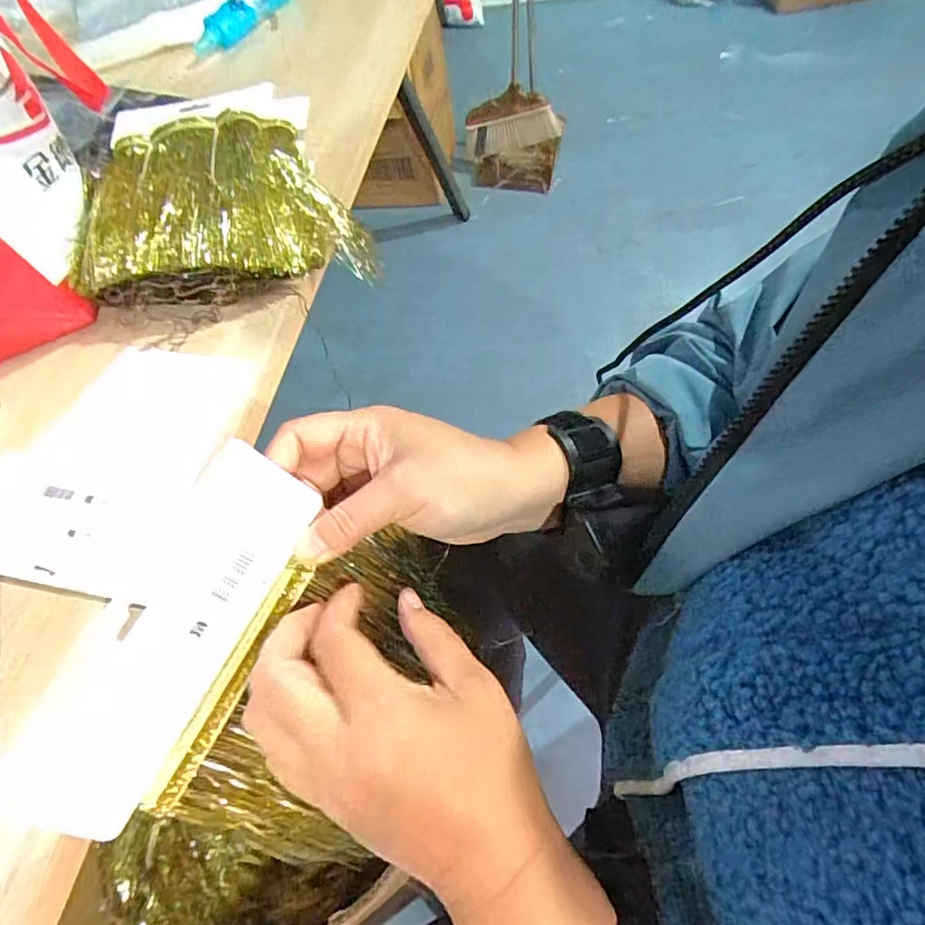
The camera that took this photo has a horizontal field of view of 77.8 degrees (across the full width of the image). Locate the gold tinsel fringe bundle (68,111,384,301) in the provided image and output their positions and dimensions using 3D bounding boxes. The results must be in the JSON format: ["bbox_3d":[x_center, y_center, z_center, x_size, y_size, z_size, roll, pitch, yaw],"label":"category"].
[{"bbox_3d":[-0.226,-0.234,0.551,0.244,0.100,0.201,-12,56,1],"label":"gold tinsel fringe bundle"}]

